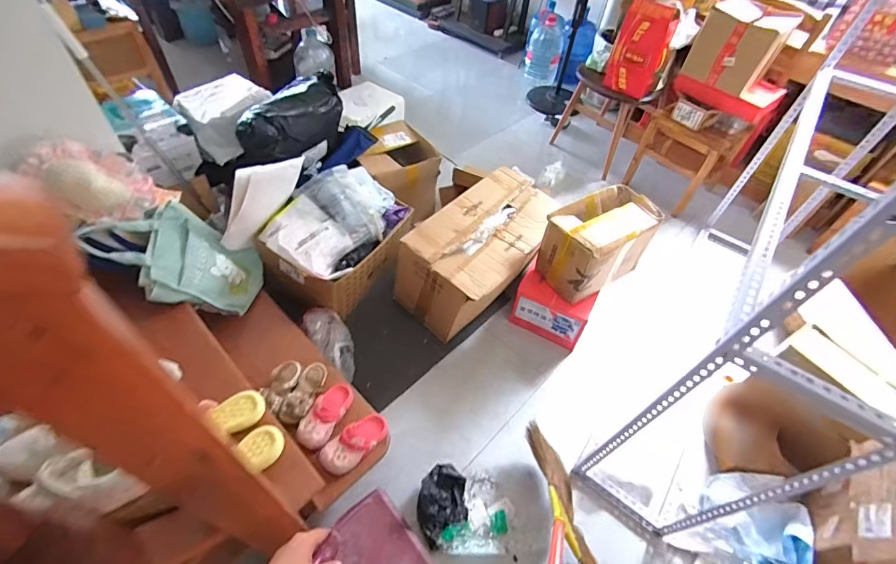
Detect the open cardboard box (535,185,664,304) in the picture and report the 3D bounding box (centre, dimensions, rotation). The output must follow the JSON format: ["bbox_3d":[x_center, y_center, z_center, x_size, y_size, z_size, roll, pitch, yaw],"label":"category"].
[{"bbox_3d":[0.564,-0.157,1.615,0.389,0.286,0.269,-25,57,-23],"label":"open cardboard box"}]

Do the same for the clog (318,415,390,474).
[{"bbox_3d":[-0.265,0.455,1.218,0.086,0.061,0.203,39,58,24],"label":"clog"}]

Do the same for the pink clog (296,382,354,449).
[{"bbox_3d":[-0.363,0.392,1.262,0.086,0.056,0.202,18,52,10],"label":"pink clog"}]

